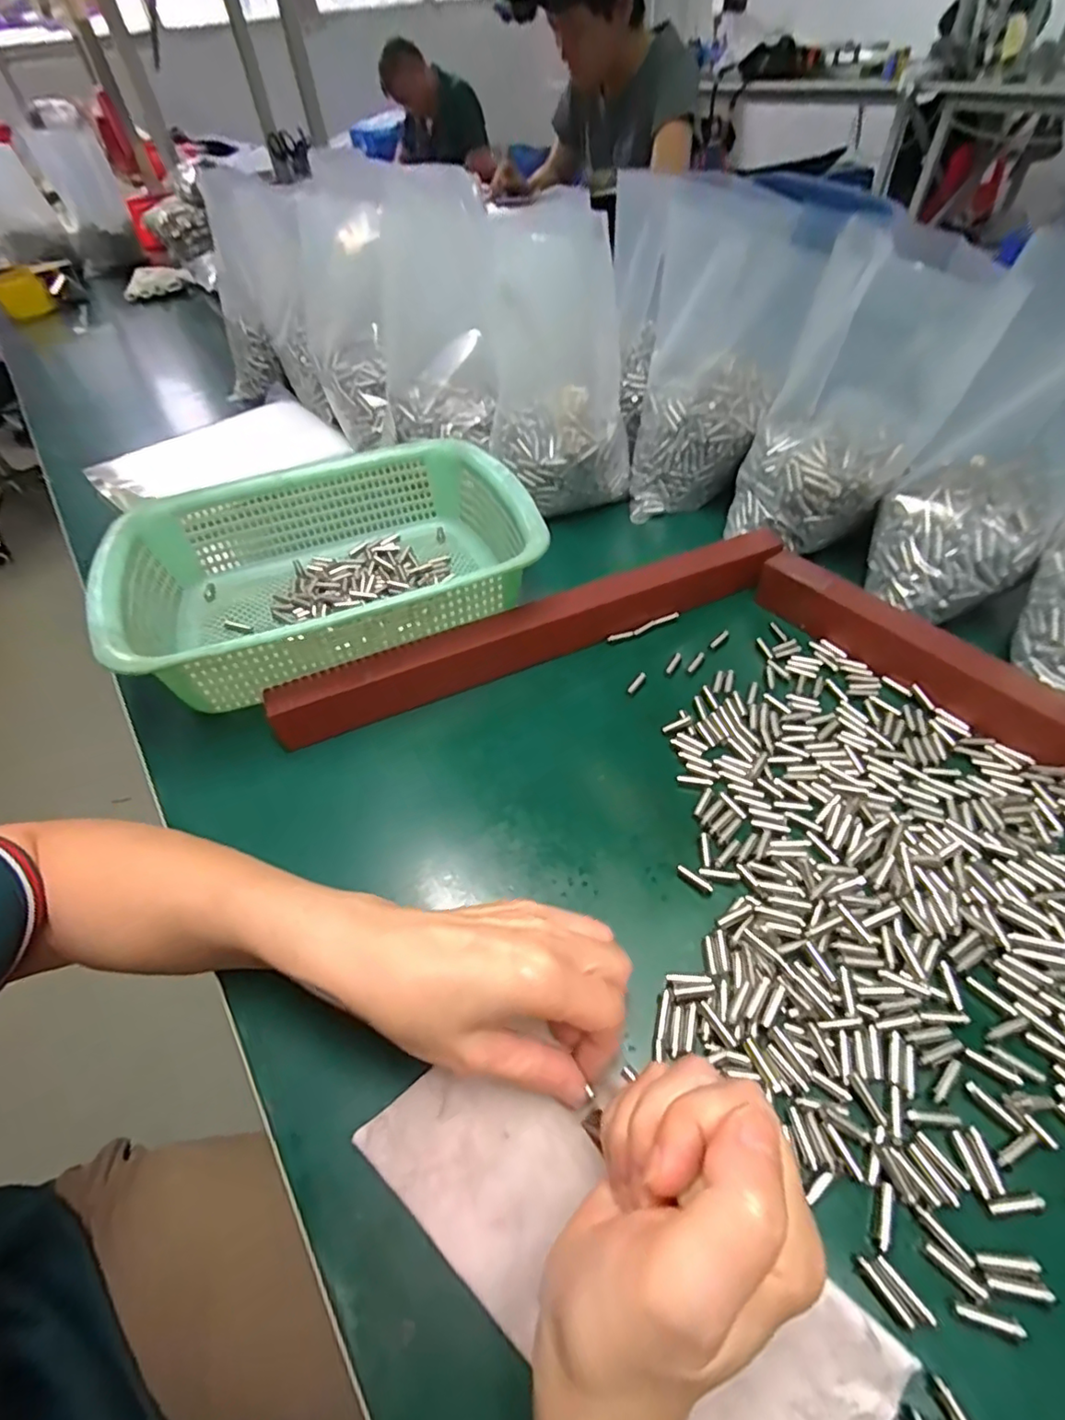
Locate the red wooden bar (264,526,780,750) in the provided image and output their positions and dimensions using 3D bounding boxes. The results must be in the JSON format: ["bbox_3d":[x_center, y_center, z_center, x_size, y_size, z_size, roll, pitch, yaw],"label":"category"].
[{"bbox_3d":[0.010,-0.061,0.426,0.392,0.040,0.029,-22,52,-12],"label":"red wooden bar"}]

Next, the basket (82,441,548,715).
[{"bbox_3d":[-0.152,-0.111,0.452,0.294,0.086,0.227,-22,52,-12],"label":"basket"}]

